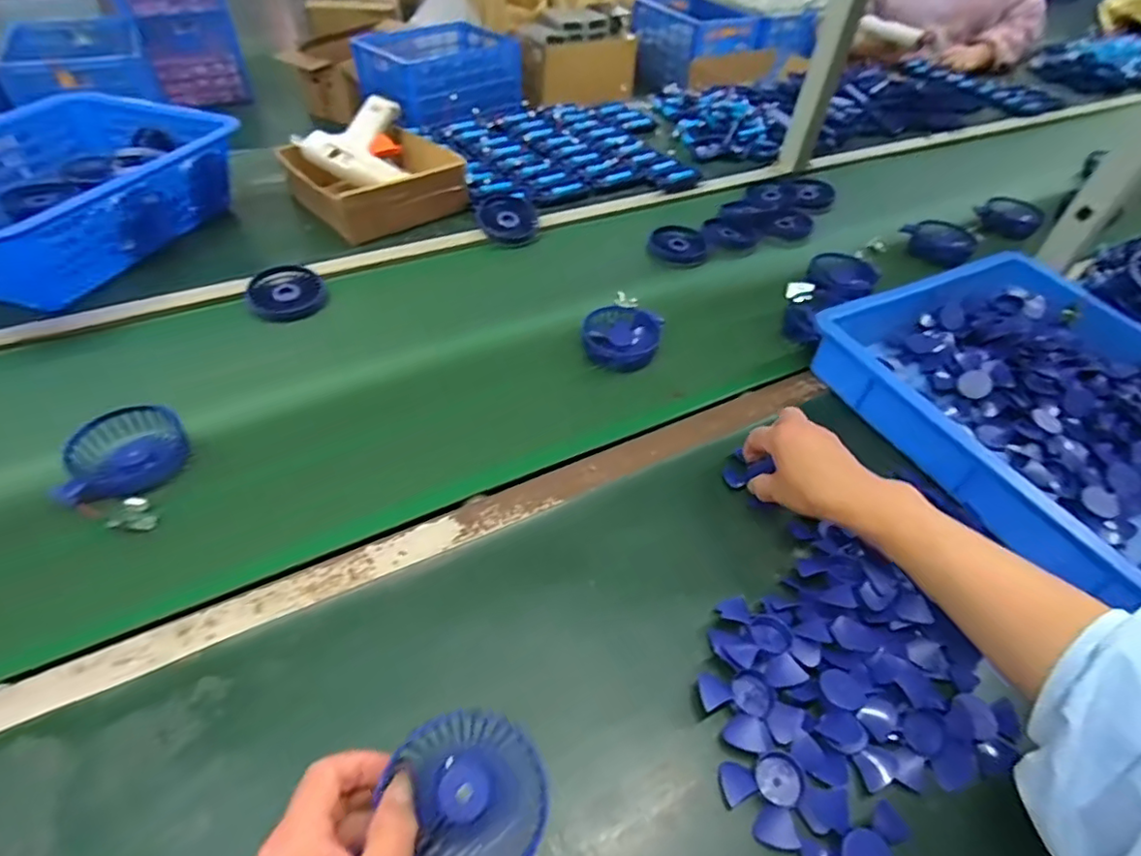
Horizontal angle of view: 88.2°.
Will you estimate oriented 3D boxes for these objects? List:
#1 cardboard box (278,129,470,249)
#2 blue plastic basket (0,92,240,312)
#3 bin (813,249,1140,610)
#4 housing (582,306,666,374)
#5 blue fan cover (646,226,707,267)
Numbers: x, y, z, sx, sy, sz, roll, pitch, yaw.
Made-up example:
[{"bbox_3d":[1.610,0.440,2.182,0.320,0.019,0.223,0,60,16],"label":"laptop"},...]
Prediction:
[{"bbox_3d":[-0.282,-0.362,0.862,0.215,0.060,0.209,-31,56,-29],"label":"cardboard box"},{"bbox_3d":[-0.652,-0.295,0.754,0.275,0.114,0.387,16,48,10],"label":"blue plastic basket"},{"bbox_3d":[0.542,0.030,0.563,0.385,0.067,0.546,-17,50,-19],"label":"bin"},{"bbox_3d":[0.057,-0.102,0.675,0.086,0.027,0.093,2,47,-2],"label":"housing"},{"bbox_3d":[0.158,-0.266,0.863,0.080,0.024,0.079,27,51,20],"label":"blue fan cover"}]

